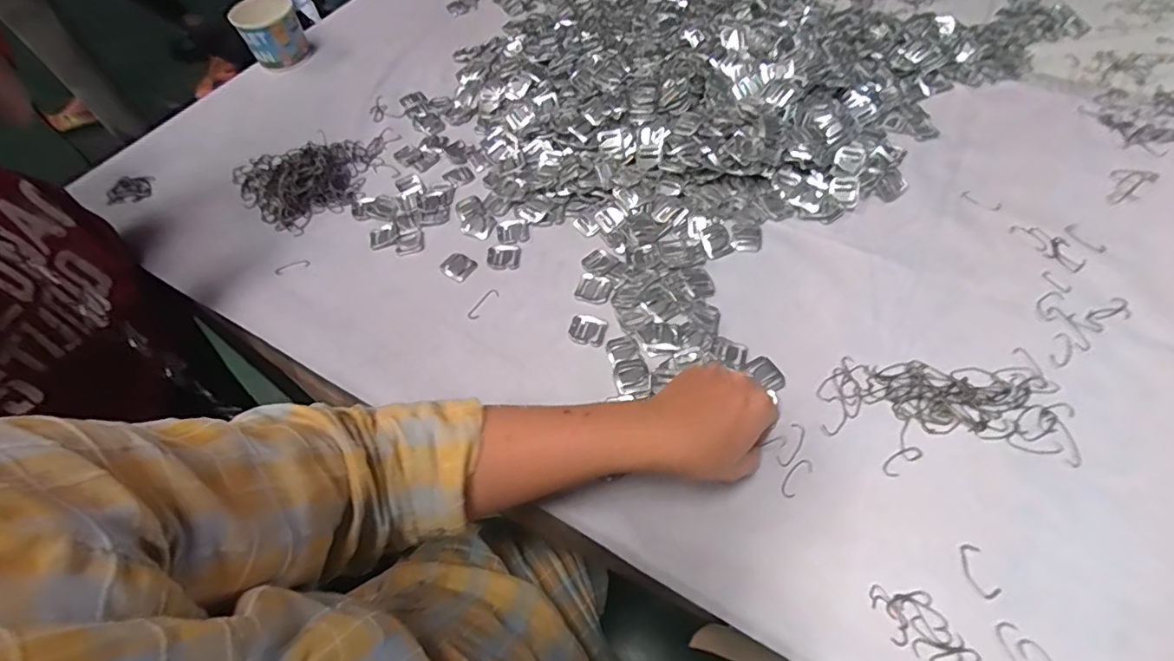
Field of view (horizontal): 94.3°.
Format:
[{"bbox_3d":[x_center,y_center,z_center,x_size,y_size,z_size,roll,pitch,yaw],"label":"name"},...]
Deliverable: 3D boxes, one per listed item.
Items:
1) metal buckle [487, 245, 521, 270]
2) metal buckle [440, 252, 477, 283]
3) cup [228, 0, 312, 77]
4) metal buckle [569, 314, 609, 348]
[{"bbox_3d":[-0.091,-0.082,0.598,0.036,0.004,0.032,-5,58,2],"label":"metal buckle"},{"bbox_3d":[-0.141,-0.070,0.596,0.034,0.004,0.031,28,64,20],"label":"metal buckle"},{"bbox_3d":[-0.481,-0.456,0.834,0.089,0.078,0.091,-25,59,-11],"label":"cup"},{"bbox_3d":[0.001,-0.001,0.534,0.036,0.005,0.030,9,59,10],"label":"metal buckle"}]

